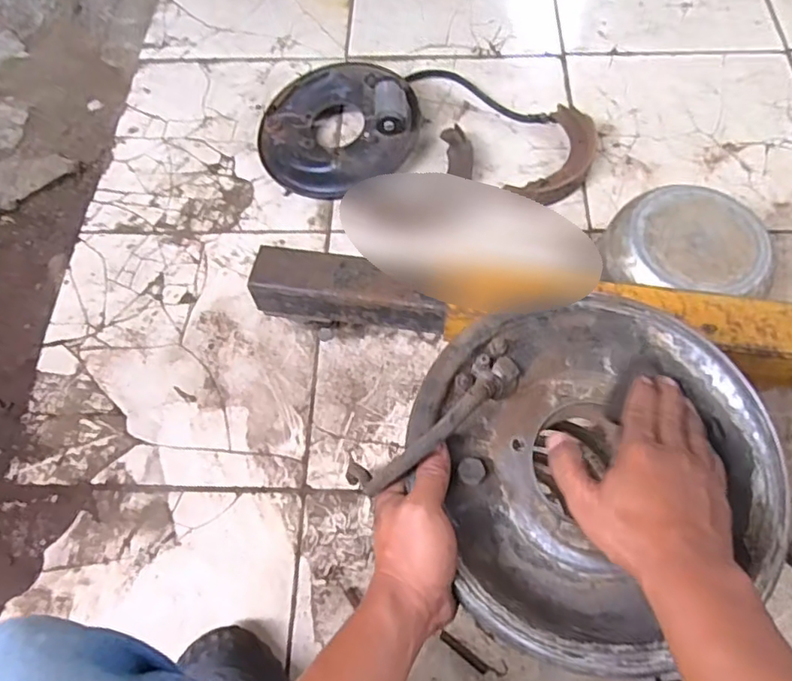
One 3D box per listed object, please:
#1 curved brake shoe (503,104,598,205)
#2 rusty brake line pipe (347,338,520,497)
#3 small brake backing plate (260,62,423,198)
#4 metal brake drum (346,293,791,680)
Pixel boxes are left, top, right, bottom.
[{"bbox_3d":[0.266,-0.294,0.947,0.096,0.029,0.207,27,70,15],"label":"curved brake shoe"},{"bbox_3d":[0.035,0.052,0.420,0.154,0.049,0.035,-39,69,-17],"label":"rusty brake line pipe"},{"bbox_3d":[-0.097,-0.368,0.973,0.262,0.091,0.244,-1,66,3],"label":"small brake backing plate"},{"bbox_3d":[0.142,0.082,0.417,0.258,0.071,0.259,-1,66,3],"label":"metal brake drum"}]

